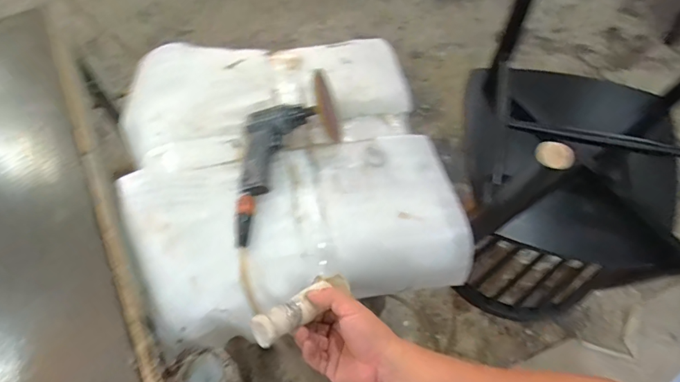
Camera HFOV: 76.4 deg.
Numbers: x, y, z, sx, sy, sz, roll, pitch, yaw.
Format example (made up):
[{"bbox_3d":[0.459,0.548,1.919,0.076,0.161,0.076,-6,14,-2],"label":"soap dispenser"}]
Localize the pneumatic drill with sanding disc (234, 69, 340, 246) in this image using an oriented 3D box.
[{"bbox_3d":[-0.081,-0.057,0.645,0.154,0.082,0.268,1,62,3],"label":"pneumatic drill with sanding disc"}]

